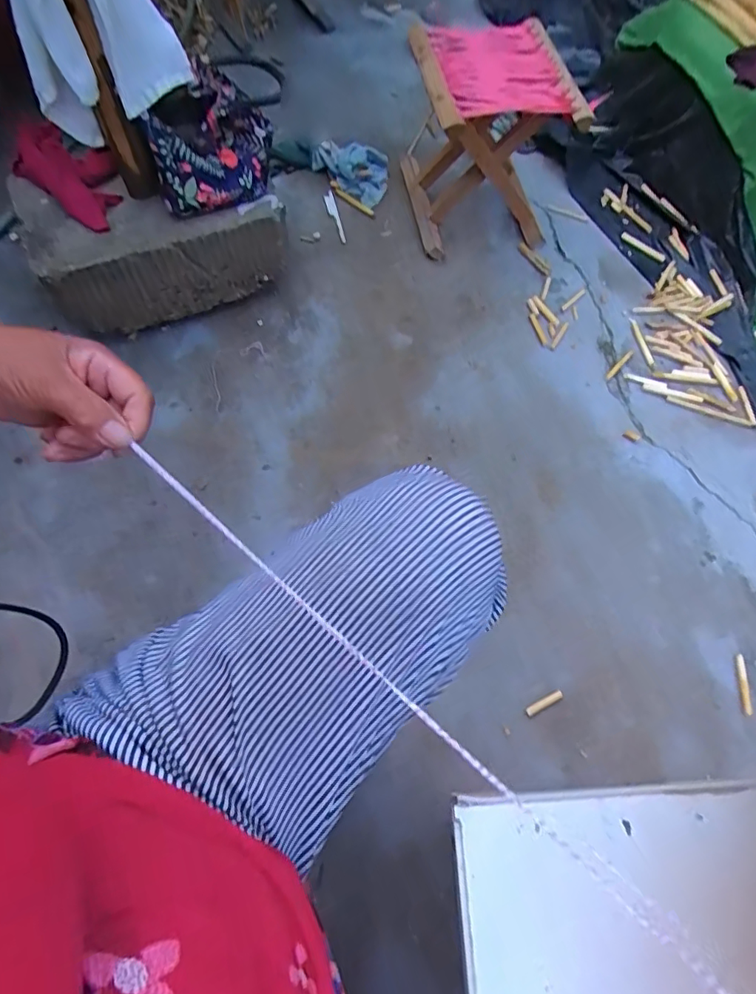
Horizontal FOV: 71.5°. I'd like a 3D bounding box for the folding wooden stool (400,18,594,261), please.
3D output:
[{"bbox_3d":[0.200,-0.673,1.005,0.251,0.263,0.271,-9,67,-7],"label":"folding wooden stool"}]

